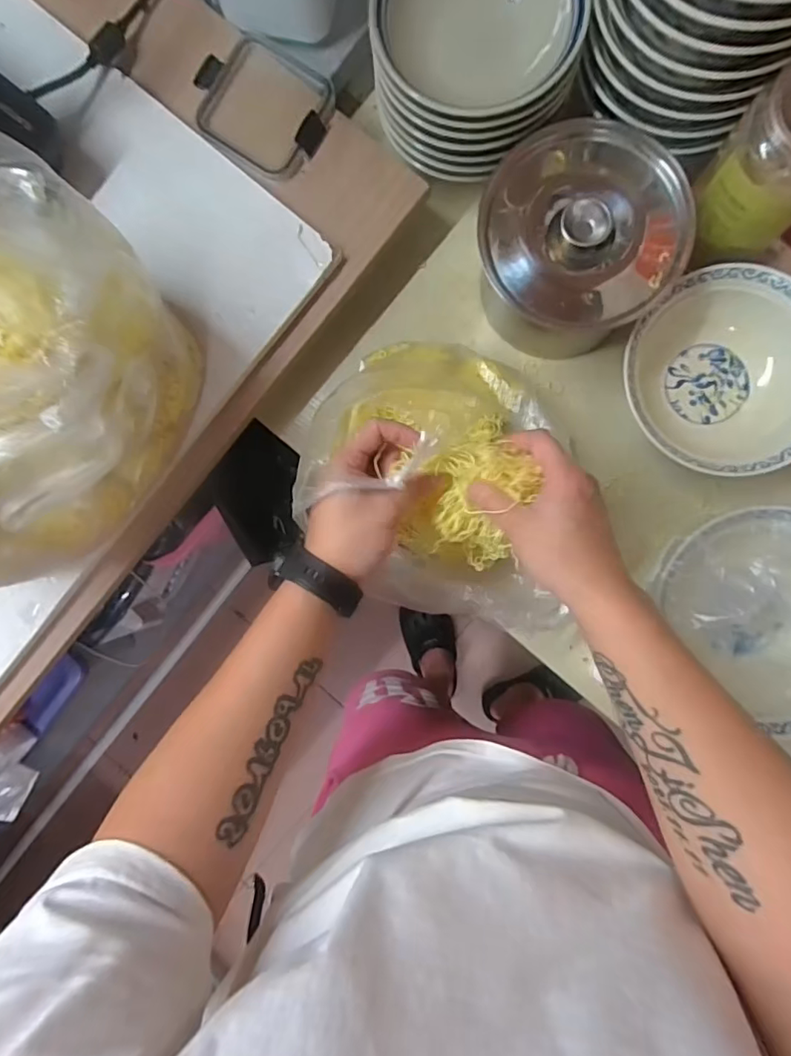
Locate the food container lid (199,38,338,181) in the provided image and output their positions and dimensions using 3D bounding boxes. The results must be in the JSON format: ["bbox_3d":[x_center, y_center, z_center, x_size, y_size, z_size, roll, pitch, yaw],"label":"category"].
[{"bbox_3d":[-0.130,-0.405,0.519,0.136,0.009,0.114,29,92,4],"label":"food container lid"}]

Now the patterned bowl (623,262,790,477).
[{"bbox_3d":[0.303,-0.141,0.517,0.174,0.072,0.181,0,90,4],"label":"patterned bowl"}]

